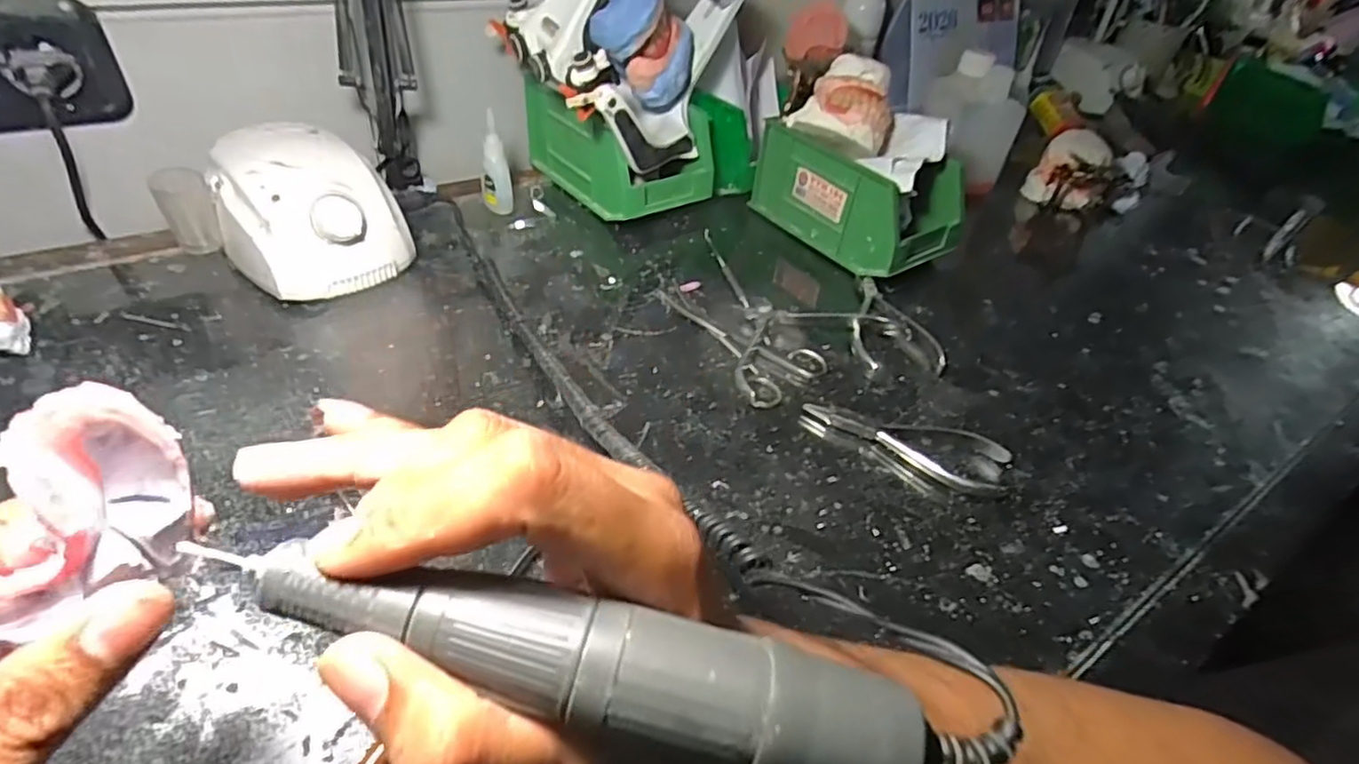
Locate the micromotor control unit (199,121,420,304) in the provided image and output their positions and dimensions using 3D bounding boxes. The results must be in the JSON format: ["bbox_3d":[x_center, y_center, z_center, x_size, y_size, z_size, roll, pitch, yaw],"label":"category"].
[{"bbox_3d":[-0.270,-0.121,0.478,0.132,0.082,0.101,30,46,24],"label":"micromotor control unit"}]

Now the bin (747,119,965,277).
[{"bbox_3d":[0.164,-0.172,0.602,0.103,0.081,0.171,-22,49,-30],"label":"bin"}]

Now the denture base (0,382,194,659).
[{"bbox_3d":[-0.137,0.032,0.135,0.017,0.045,0.064,28,45,22],"label":"denture base"}]

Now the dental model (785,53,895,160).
[{"bbox_3d":[0.140,-0.238,0.558,0.081,0.052,0.064,21,43,14],"label":"dental model"}]

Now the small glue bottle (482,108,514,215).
[{"bbox_3d":[-0.157,-0.184,0.565,0.025,0.082,0.014,23,43,17],"label":"small glue bottle"}]

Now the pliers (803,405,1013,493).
[{"bbox_3d":[0.142,0.033,0.417,0.123,0.008,0.047,21,43,15],"label":"pliers"}]

